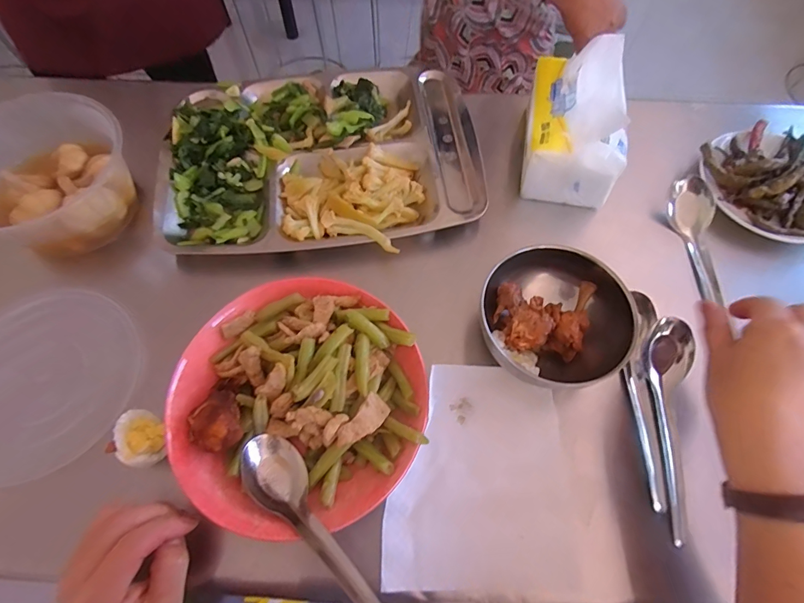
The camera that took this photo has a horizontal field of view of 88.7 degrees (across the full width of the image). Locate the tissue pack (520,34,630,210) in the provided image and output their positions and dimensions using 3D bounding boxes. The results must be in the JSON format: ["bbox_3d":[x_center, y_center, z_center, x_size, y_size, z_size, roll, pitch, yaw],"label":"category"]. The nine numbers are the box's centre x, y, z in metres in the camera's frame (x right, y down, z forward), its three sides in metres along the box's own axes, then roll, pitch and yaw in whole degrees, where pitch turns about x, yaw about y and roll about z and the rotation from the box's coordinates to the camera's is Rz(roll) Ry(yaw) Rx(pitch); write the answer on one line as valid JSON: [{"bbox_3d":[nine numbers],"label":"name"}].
[{"bbox_3d":[0.181,-0.188,0.435,0.104,0.084,0.143,8,64,4],"label":"tissue pack"}]

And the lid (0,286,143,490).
[{"bbox_3d":[-0.327,0.068,0.366,0.176,0.013,0.168,0,64,0],"label":"lid"}]

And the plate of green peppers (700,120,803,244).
[{"bbox_3d":[0.405,-0.132,0.433,0.143,0.039,0.146,0,64,0],"label":"plate of green peppers"}]

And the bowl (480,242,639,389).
[{"bbox_3d":[0.137,0.015,0.368,0.130,0.053,0.123,0,64,0],"label":"bowl"}]

